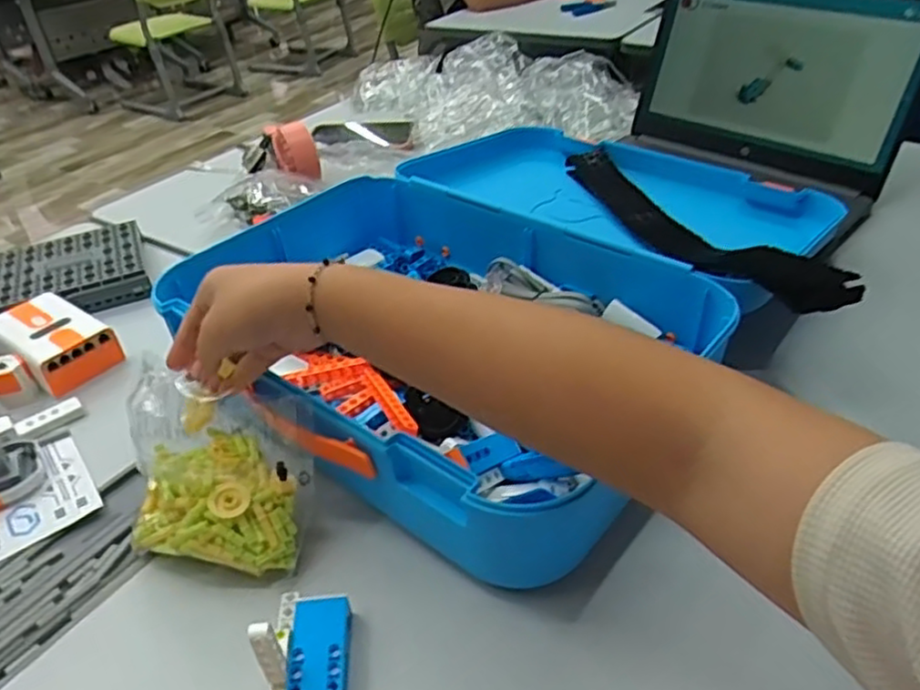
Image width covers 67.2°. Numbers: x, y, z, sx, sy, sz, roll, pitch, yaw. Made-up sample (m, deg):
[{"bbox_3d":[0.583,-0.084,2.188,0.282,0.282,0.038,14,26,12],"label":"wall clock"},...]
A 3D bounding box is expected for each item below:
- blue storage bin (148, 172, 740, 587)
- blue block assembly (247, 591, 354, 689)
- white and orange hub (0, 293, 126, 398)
[{"bbox_3d":[-0.023,-0.002,0.562,0.397,0.100,0.291,26,47,34],"label":"blue storage bin"},{"bbox_3d":[-0.083,0.166,0.367,0.042,0.057,0.098,-6,38,-2],"label":"blue block assembly"},{"bbox_3d":[-0.377,-0.003,0.642,0.121,0.040,0.073,24,46,32],"label":"white and orange hub"}]

